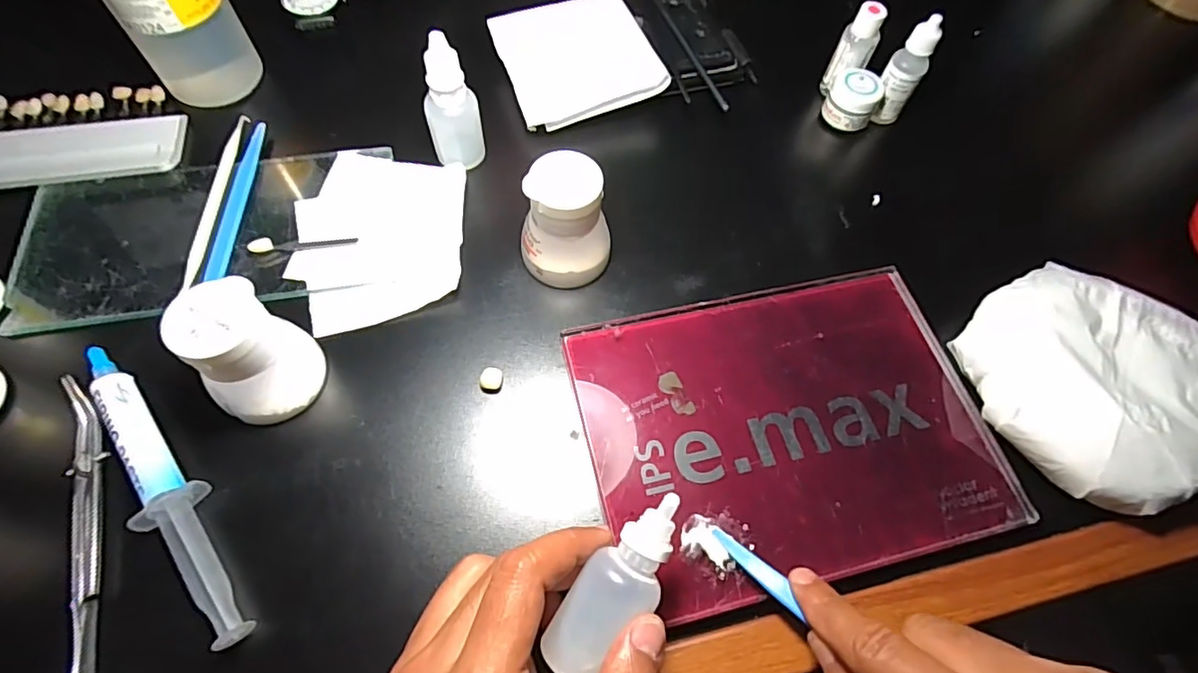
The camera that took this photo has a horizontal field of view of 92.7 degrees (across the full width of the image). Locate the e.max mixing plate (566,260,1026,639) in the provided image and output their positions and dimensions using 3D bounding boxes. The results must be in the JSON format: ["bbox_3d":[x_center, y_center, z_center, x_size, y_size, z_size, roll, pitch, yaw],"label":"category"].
[{"bbox_3d":[0.095,0.042,0.288,0.197,0.008,0.146,-11,65,-9],"label":"e.max mixing plate"}]

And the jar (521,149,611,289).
[{"bbox_3d":[-0.016,-0.060,0.302,0.042,0.059,0.041,1,64,-3],"label":"jar"}]

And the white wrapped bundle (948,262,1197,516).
[{"bbox_3d":[0.246,0.023,0.287,0.109,0.039,0.115,1,64,-3],"label":"white wrapped bundle"}]

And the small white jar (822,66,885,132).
[{"bbox_3d":[0.172,-0.160,0.386,0.032,0.026,0.032,1,64,-3],"label":"small white jar"}]

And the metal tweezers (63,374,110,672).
[{"bbox_3d":[-0.222,0.083,0.246,0.015,0.013,0.139,-17,66,-11],"label":"metal tweezers"}]

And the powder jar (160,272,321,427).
[{"bbox_3d":[-0.160,0.008,0.259,0.044,0.060,0.046,3,64,-2],"label":"powder jar"}]

